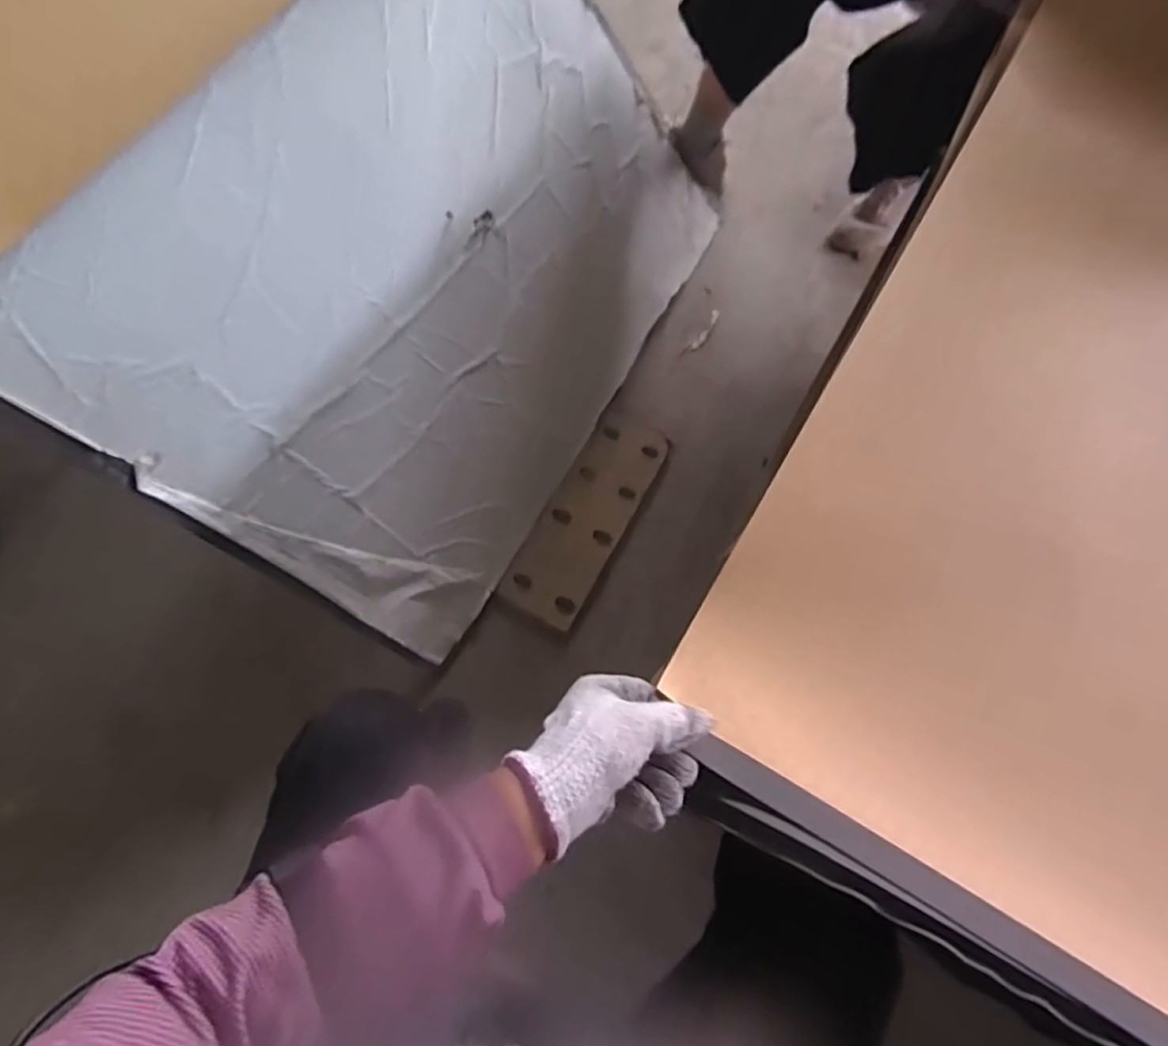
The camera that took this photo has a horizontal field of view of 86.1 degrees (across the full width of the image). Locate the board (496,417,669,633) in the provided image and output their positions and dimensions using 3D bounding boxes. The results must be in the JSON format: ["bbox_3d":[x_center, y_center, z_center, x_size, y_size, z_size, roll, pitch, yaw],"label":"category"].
[{"bbox_3d":[0.008,-0.012,0.996,0.128,0.020,0.360,28,70,8],"label":"board"}]

